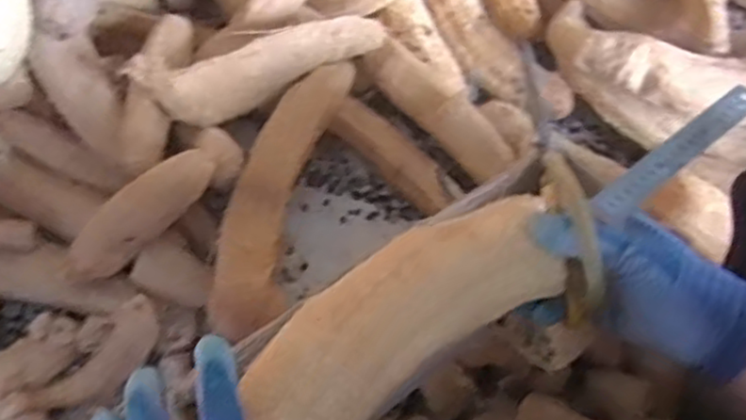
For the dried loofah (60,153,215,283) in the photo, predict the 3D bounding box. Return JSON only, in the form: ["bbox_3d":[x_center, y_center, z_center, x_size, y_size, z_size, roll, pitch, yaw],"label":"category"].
[{"bbox_3d":[-0.263,0.012,0.770,0.204,0.062,0.049,-41,66,0],"label":"dried loofah"}]

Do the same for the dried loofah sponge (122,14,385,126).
[{"bbox_3d":[-0.125,-0.175,0.854,0.303,0.089,0.064,-22,63,-8],"label":"dried loofah sponge"}]

